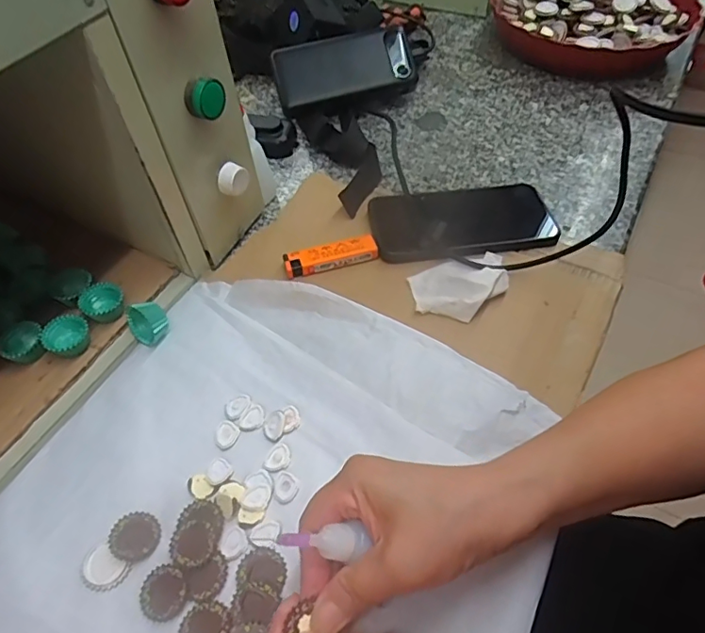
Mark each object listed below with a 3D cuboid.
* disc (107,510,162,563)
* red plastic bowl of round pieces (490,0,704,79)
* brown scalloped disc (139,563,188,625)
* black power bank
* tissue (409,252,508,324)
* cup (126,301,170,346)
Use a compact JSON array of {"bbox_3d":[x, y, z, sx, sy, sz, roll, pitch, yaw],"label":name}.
[{"bbox_3d":[-0.133,0.133,0.322,0.028,0.006,0.030,-1,53,1],"label":"disc"},{"bbox_3d":[0.304,-0.383,0.678,0.249,0.071,0.214,13,54,11],"label":"red plastic bowl of round pieces"},{"bbox_3d":[-0.109,0.158,0.302,0.028,0.005,0.027,-1,53,1],"label":"brown scalloped disc"},{"bbox_3d":[-0.008,-0.283,0.598,0.154,0.017,0.069,-13,84,-6],"label":"black power bank"},{"bbox_3d":[0.090,-0.027,0.427,0.084,0.024,0.058,-21,55,-14],"label":"tissue"},{"bbox_3d":[-0.159,0.004,0.410,0.027,0.028,0.032,-32,58,-20],"label":"cup"}]

